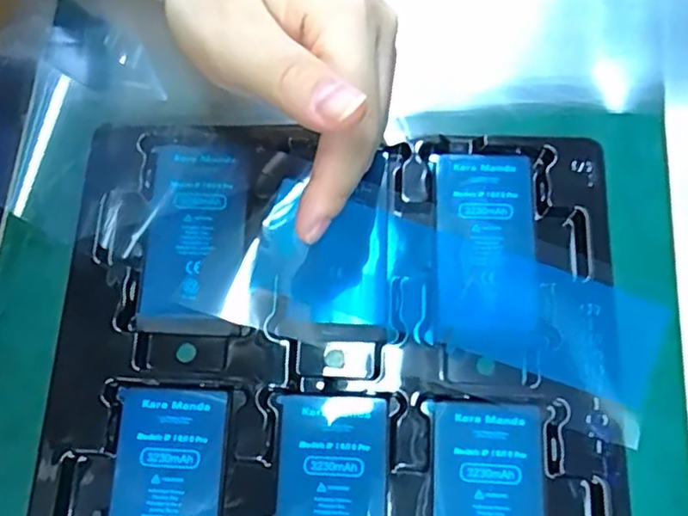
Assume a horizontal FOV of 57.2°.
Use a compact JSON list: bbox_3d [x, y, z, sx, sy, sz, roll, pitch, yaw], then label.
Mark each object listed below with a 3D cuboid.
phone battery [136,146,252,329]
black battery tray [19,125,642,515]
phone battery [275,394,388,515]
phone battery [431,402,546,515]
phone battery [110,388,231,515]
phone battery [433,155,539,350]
[{"bbox_3d":[-0.065,-0.010,0.276,0.044,0.004,0.080,0,74,0],"label":"phone battery"},{"bbox_3d":[-0.006,0.099,0.240,0.229,0.013,0.314,1,74,0],"label":"black battery tray"},{"bbox_3d":[-0.006,0.097,0.243,0.043,0.004,0.083,2,74,1],"label":"phone battery"},{"bbox_3d":[0.056,0.100,0.242,0.043,0.004,0.084,3,74,1],"label":"phone battery"},{"bbox_3d":[-0.069,0.095,0.245,0.043,0.004,0.084,2,74,1],"label":"phone battery"},{"bbox_3d":[0.061,-0.005,0.270,0.042,0.004,0.084,1,74,1],"label":"phone battery"}]

